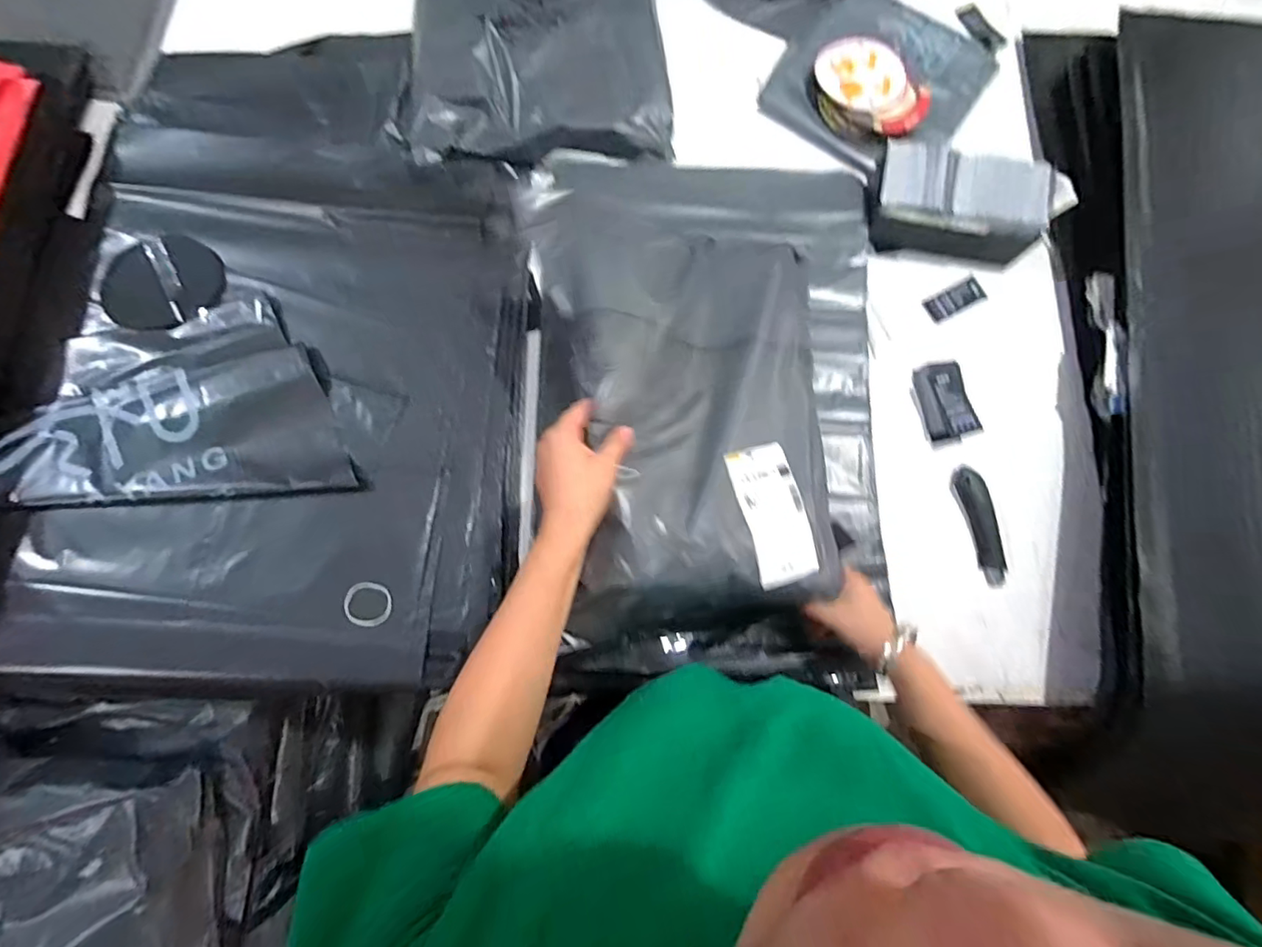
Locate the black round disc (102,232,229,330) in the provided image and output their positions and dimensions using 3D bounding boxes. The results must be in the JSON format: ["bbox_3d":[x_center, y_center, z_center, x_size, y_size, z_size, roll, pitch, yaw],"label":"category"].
[{"bbox_3d":[-0.627,-0.255,0.738,0.157,0.008,0.130,-19,80,-5],"label":"black round disc"}]

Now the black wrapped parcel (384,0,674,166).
[{"bbox_3d":[-0.141,-0.670,0.795,0.381,0.080,0.465,-3,79,-2],"label":"black wrapped parcel"}]

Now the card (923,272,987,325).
[{"bbox_3d":[0.454,-0.246,0.777,0.085,0.010,0.043,-27,81,-6],"label":"card"}]

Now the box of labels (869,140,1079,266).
[{"bbox_3d":[0.442,-0.362,0.747,0.232,0.088,0.111,5,79,0],"label":"box of labels"}]

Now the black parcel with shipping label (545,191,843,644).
[{"bbox_3d":[0.077,-0.081,0.567,0.292,0.048,0.456,2,71,-22],"label":"black parcel with shipping label"}]

